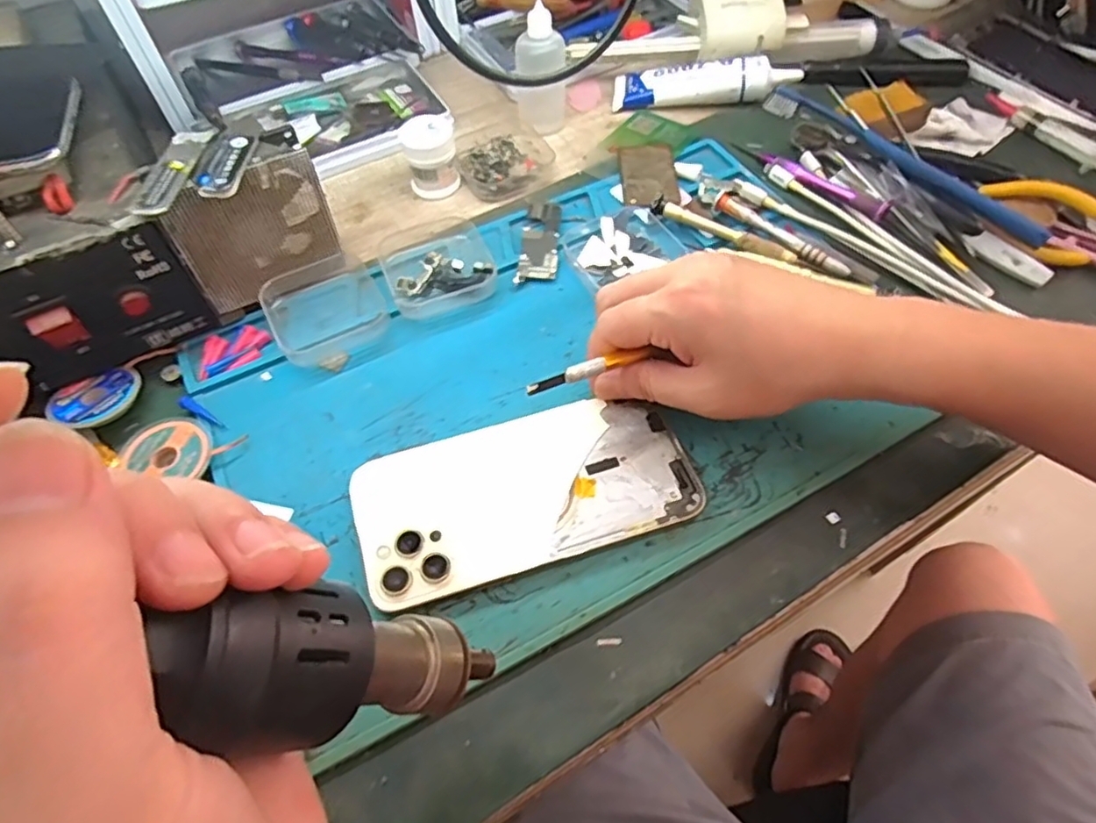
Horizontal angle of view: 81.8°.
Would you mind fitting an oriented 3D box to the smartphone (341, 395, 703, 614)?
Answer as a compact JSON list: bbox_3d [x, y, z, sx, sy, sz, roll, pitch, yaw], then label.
[{"bbox_3d":[-0.011,0.038,0.304,0.158,0.007,0.077,-14,60,-8],"label":"smartphone"}]

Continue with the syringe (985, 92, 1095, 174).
[{"bbox_3d":[0.358,-0.195,0.441,0.015,0.015,0.118,-24,61,-13],"label":"syringe"}]

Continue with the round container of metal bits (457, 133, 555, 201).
[{"bbox_3d":[-0.027,-0.176,0.444,0.066,0.020,0.046,-34,64,-18],"label":"round container of metal bits"}]

